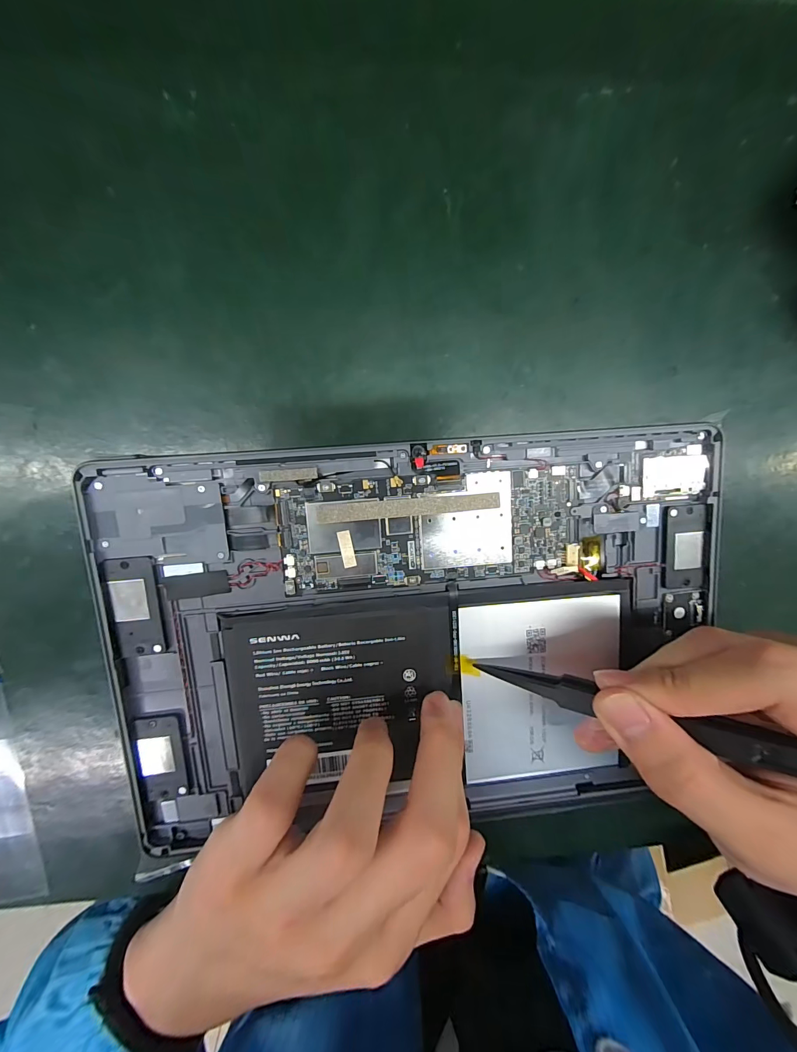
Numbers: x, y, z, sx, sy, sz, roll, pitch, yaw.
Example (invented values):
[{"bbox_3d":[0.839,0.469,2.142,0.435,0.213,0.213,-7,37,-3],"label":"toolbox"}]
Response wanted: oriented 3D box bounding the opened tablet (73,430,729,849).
[{"bbox_3d":[0.013,0.048,0.162,0.250,0.014,0.163,-4,97,-2],"label":"opened tablet"}]

